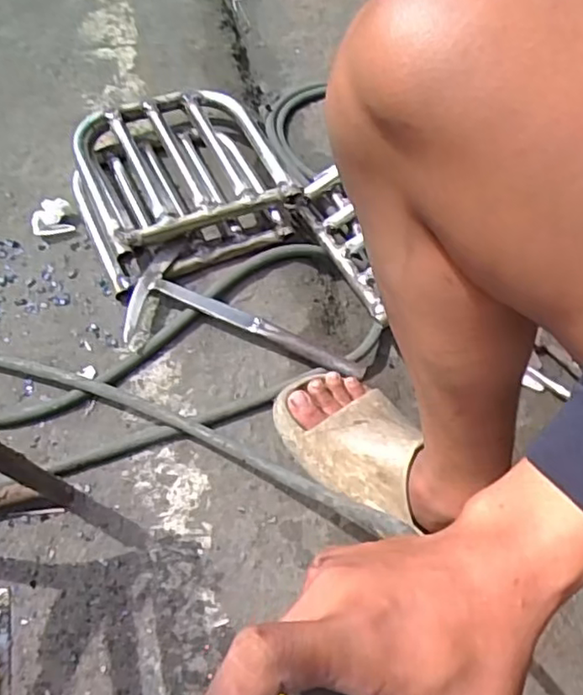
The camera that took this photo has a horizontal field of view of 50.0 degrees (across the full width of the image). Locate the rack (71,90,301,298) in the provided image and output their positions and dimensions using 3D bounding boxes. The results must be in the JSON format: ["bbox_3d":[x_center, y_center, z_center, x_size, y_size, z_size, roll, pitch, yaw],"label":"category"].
[{"bbox_3d":[-0.152,-0.223,0.828,0.255,0.070,0.261,-22,64,-14],"label":"rack"}]

